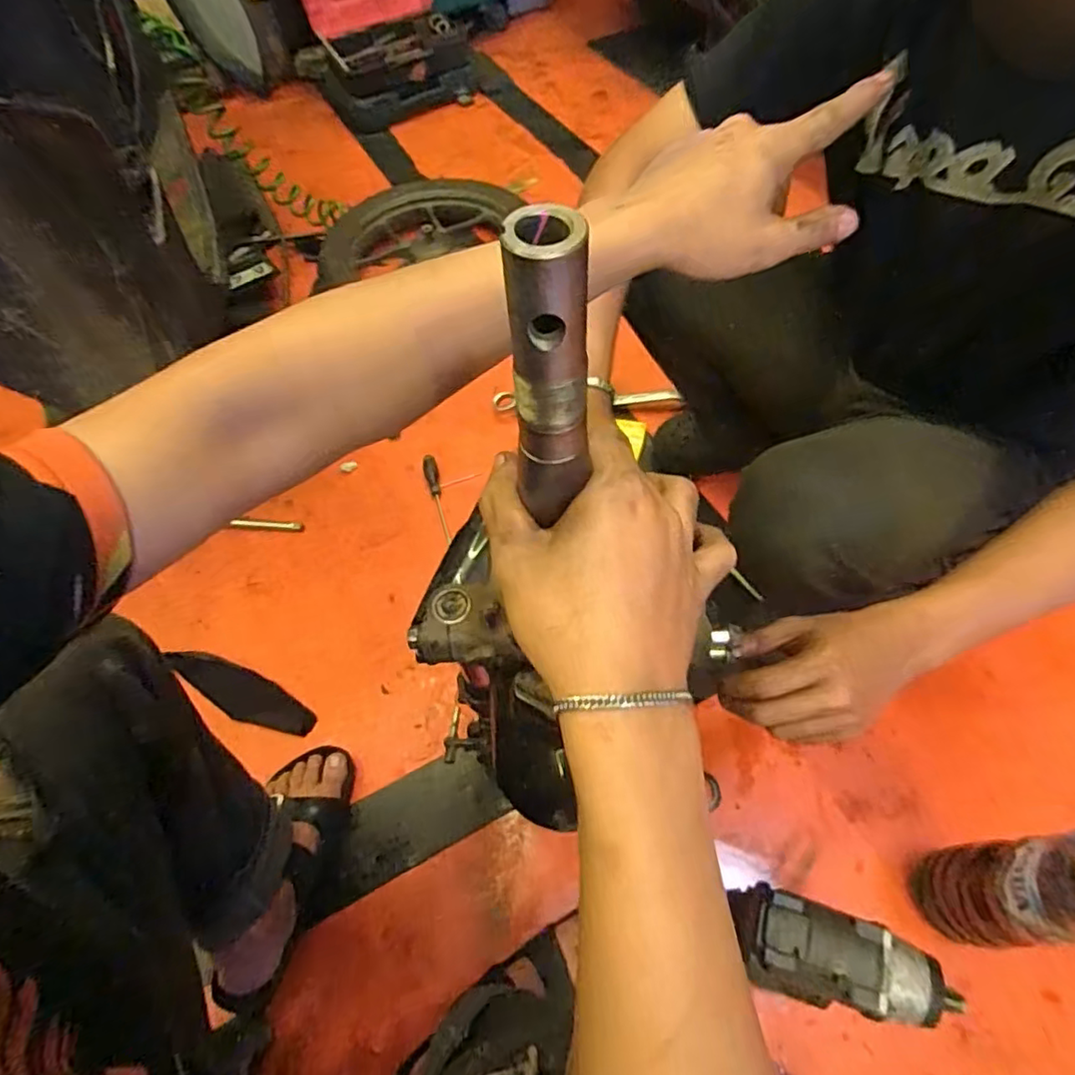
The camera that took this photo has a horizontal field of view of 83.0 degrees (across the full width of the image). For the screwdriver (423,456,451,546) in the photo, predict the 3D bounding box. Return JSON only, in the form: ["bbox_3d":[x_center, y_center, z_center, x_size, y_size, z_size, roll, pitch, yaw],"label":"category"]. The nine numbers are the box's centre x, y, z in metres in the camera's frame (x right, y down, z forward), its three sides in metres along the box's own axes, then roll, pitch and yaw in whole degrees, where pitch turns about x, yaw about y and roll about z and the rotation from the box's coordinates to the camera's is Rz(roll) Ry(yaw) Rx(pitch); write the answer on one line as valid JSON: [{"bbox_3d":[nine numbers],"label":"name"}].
[{"bbox_3d":[-0.171,-0.069,1.036,0.024,0.016,0.160,-14,74,-7],"label":"screwdriver"}]

